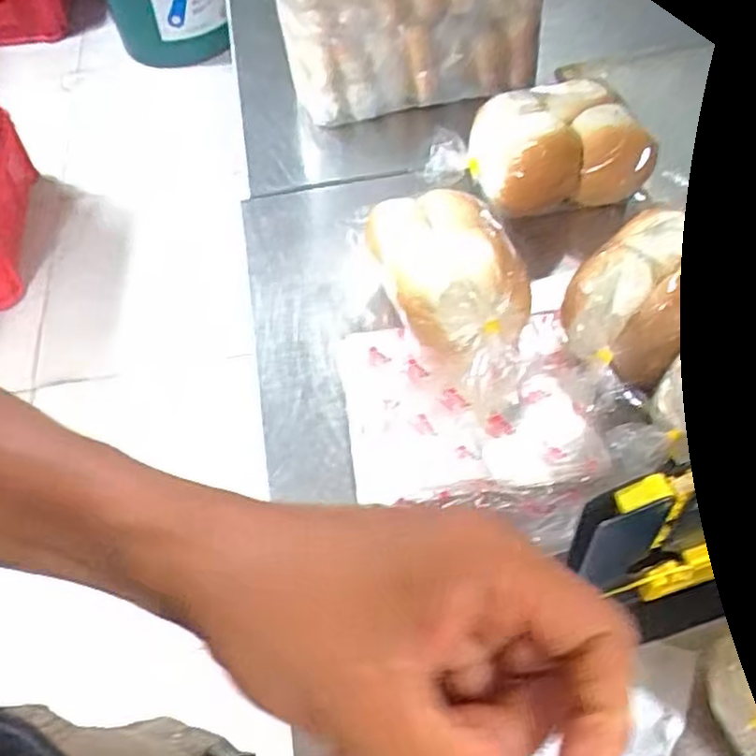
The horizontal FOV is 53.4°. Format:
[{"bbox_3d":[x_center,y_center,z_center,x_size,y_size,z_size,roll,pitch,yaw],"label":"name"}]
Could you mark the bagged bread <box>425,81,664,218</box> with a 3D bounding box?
[{"bbox_3d":[0.143,-0.205,0.667,0.192,0.089,0.072,-5,53,0],"label":"bagged bread"}]

